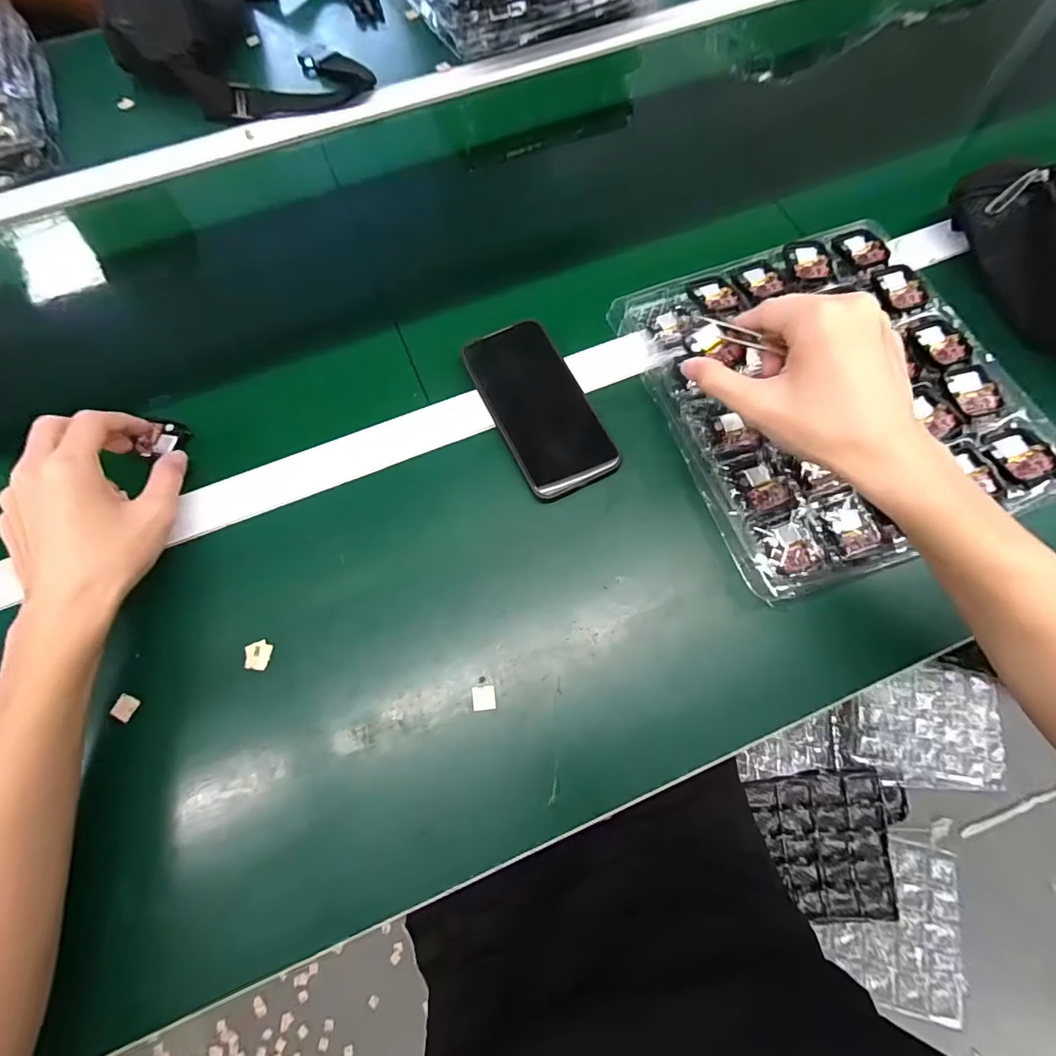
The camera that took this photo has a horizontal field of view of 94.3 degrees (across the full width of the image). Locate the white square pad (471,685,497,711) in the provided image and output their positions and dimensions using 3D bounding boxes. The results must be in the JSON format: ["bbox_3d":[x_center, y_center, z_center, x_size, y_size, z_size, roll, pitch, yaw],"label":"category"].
[{"bbox_3d":[-0.031,0.120,0.344,0.016,0.004,0.016,-8,70,-2],"label":"white square pad"}]

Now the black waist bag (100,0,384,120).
[{"bbox_3d":[-0.340,-0.637,0.588,0.293,0.119,0.315,-11,70,-3],"label":"black waist bag"}]

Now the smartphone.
[{"bbox_3d":[0.009,-0.103,0.411,0.078,0.010,0.157,-26,79,-6],"label":"smartphone"}]

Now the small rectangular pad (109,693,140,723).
[{"bbox_3d":[-0.288,0.128,0.350,0.004,0.014,0.016,-15,43,35],"label":"small rectangular pad"}]

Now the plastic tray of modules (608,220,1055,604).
[{"bbox_3d":[0.245,-0.117,0.404,0.266,0.025,0.287,-19,70,-6],"label":"plastic tray of modules"}]

